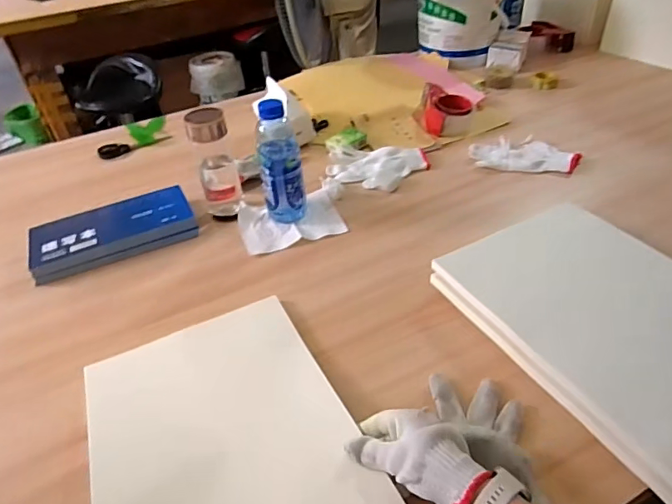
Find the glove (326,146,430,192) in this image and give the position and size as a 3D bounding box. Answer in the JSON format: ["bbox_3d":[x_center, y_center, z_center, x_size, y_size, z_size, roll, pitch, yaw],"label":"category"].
[{"bbox_3d":[0.079,-0.168,0.962,0.193,0.020,0.137,5,40,11],"label":"glove"}]

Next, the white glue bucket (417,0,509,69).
[{"bbox_3d":[0.345,-0.679,1.358,0.266,0.242,0.218,6,41,13],"label":"white glue bucket"}]

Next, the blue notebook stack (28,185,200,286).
[{"bbox_3d":[-0.377,-0.037,0.832,0.257,0.041,0.130,-20,42,-18],"label":"blue notebook stack"}]

